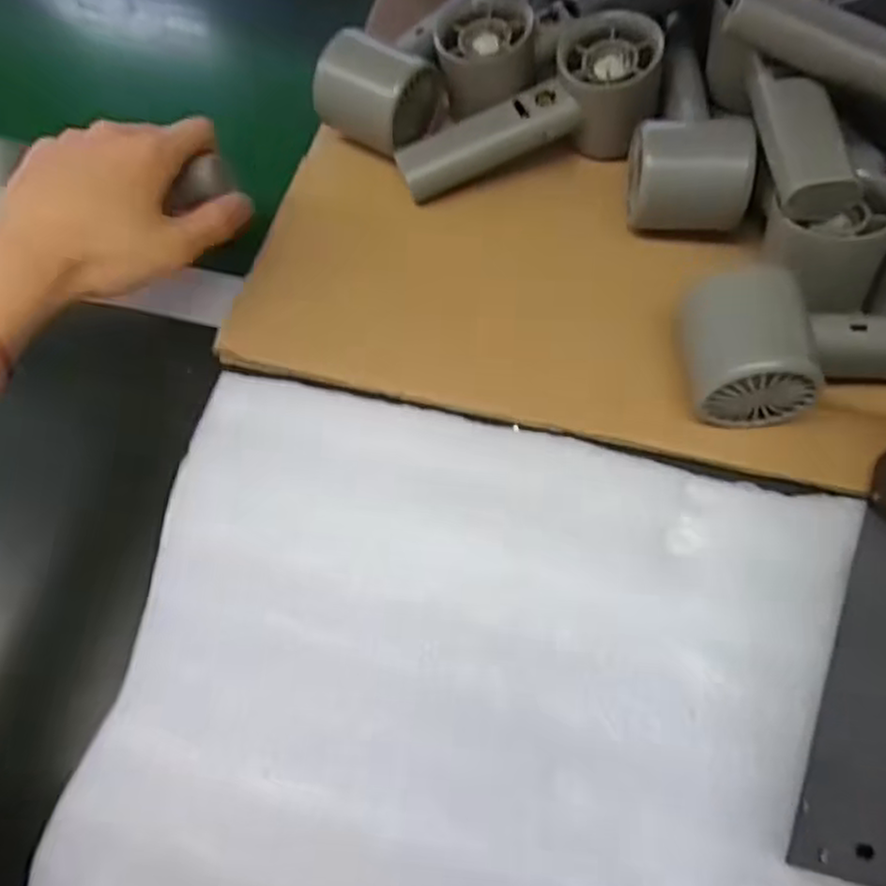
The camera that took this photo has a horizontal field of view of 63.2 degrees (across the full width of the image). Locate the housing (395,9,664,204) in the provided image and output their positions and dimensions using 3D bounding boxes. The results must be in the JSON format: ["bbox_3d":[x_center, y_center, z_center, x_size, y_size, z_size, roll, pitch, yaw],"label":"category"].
[{"bbox_3d":[0.051,-0.187,0.418,0.156,0.055,0.047,-23,63,6],"label":"housing"}]

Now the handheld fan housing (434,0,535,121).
[{"bbox_3d":[0.025,-0.230,0.421,0.056,0.040,0.051,0,64,4],"label":"handheld fan housing"}]

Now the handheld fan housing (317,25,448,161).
[{"bbox_3d":[-0.040,-0.208,0.428,0.064,0.052,0.065,21,67,14],"label":"handheld fan housing"}]

